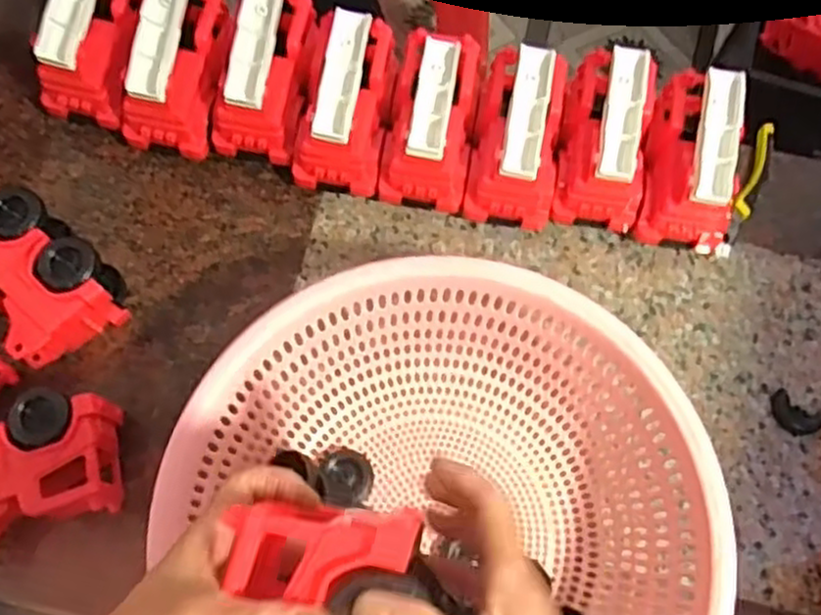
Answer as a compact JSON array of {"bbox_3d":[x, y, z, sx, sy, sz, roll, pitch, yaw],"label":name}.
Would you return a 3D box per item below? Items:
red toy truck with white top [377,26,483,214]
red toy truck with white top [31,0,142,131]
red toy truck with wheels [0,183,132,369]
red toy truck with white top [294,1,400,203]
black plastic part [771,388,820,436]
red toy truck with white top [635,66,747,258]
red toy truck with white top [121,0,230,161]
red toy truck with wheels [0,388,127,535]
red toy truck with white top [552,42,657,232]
[{"bbox_3d":[0.020,-0.170,0.717,0.079,0.107,0.136,10,72,1],"label":"red toy truck with white top"},{"bbox_3d":[-0.295,-0.254,0.721,0.069,0.123,0.144,18,73,4],"label":"red toy truck with white top"},{"bbox_3d":[-0.328,-0.030,0.670,0.100,0.088,0.146,-40,78,-13],"label":"red toy truck with wheels"},{"bbox_3d":[-0.061,-0.188,0.708,0.080,0.130,0.134,9,72,1],"label":"red toy truck with white top"},{"bbox_3d":[0.353,0.099,0.686,0.052,0.013,0.035,24,73,6],"label":"black plastic part"},{"bbox_3d":[0.266,-0.132,0.699,0.090,0.121,0.136,6,72,0],"label":"red toy truck with white top"},{"bbox_3d":[-0.225,-0.227,0.716,0.080,0.128,0.140,9,72,1],"label":"red toy truck with white top"},{"bbox_3d":[-0.306,0.132,0.608,0.149,0.084,0.101,-20,74,-8],"label":"red toy truck with wheels"},{"bbox_3d":[0.181,-0.154,0.700,0.081,0.124,0.136,11,72,1],"label":"red toy truck with white top"}]

